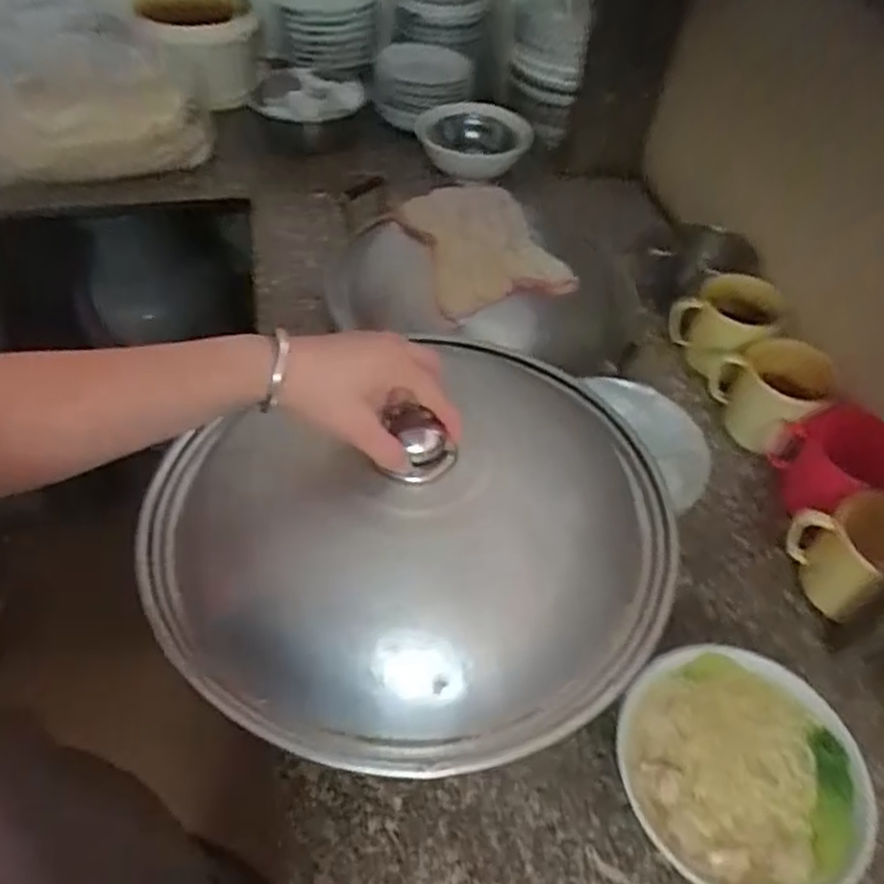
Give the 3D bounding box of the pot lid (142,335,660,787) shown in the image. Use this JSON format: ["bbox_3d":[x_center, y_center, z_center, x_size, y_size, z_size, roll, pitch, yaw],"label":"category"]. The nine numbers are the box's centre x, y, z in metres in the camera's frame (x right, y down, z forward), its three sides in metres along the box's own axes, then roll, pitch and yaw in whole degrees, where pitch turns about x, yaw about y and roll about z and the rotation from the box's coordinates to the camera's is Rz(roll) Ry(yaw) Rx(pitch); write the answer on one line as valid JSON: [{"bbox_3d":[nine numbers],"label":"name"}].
[{"bbox_3d":[-0.013,0.059,0.488,0.347,0.115,0.295,-25,56,-24],"label":"pot lid"}]

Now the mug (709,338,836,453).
[{"bbox_3d":[0.359,-0.054,0.783,0.089,0.081,0.120,-35,61,-29],"label":"mug"}]

